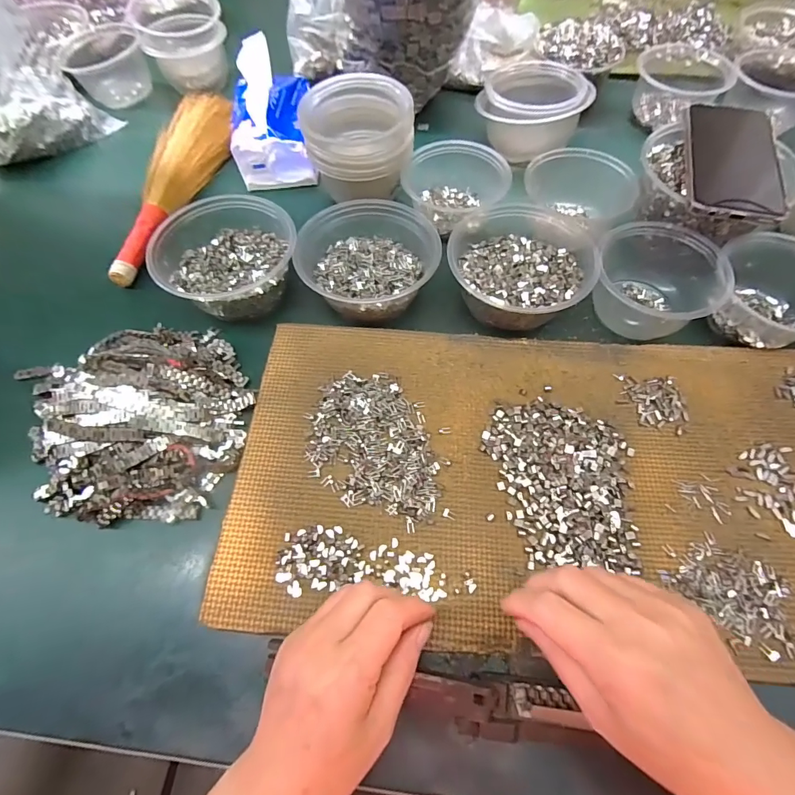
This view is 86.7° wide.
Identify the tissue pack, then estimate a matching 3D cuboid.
[{"bbox_3d":[-0.155,-0.346,0.511,0.091,0.105,0.135,-7,63,-2],"label":"tissue pack"}]

